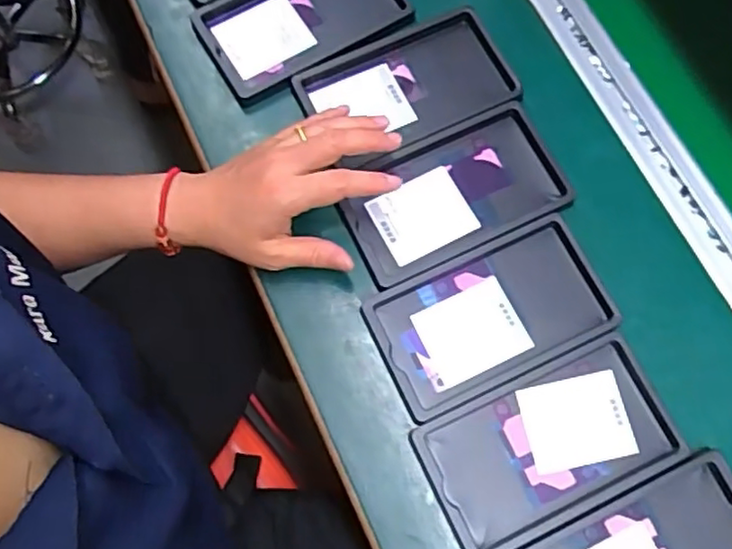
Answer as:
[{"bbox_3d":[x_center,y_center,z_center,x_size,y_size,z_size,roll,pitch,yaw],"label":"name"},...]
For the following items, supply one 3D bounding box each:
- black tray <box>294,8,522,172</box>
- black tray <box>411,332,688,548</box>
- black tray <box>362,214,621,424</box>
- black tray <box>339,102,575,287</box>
[{"bbox_3d":[0.035,-0.147,0.508,0.157,0.012,0.098,-27,75,-10],"label":"black tray"},{"bbox_3d":[0.121,0.112,0.431,0.159,0.012,0.092,-24,75,-9],"label":"black tray"},{"bbox_3d":[0.088,0.028,0.458,0.163,0.009,0.094,-24,75,-9],"label":"black tray"},{"bbox_3d":[0.063,-0.061,0.487,0.159,0.020,0.093,-24,75,-9],"label":"black tray"}]

